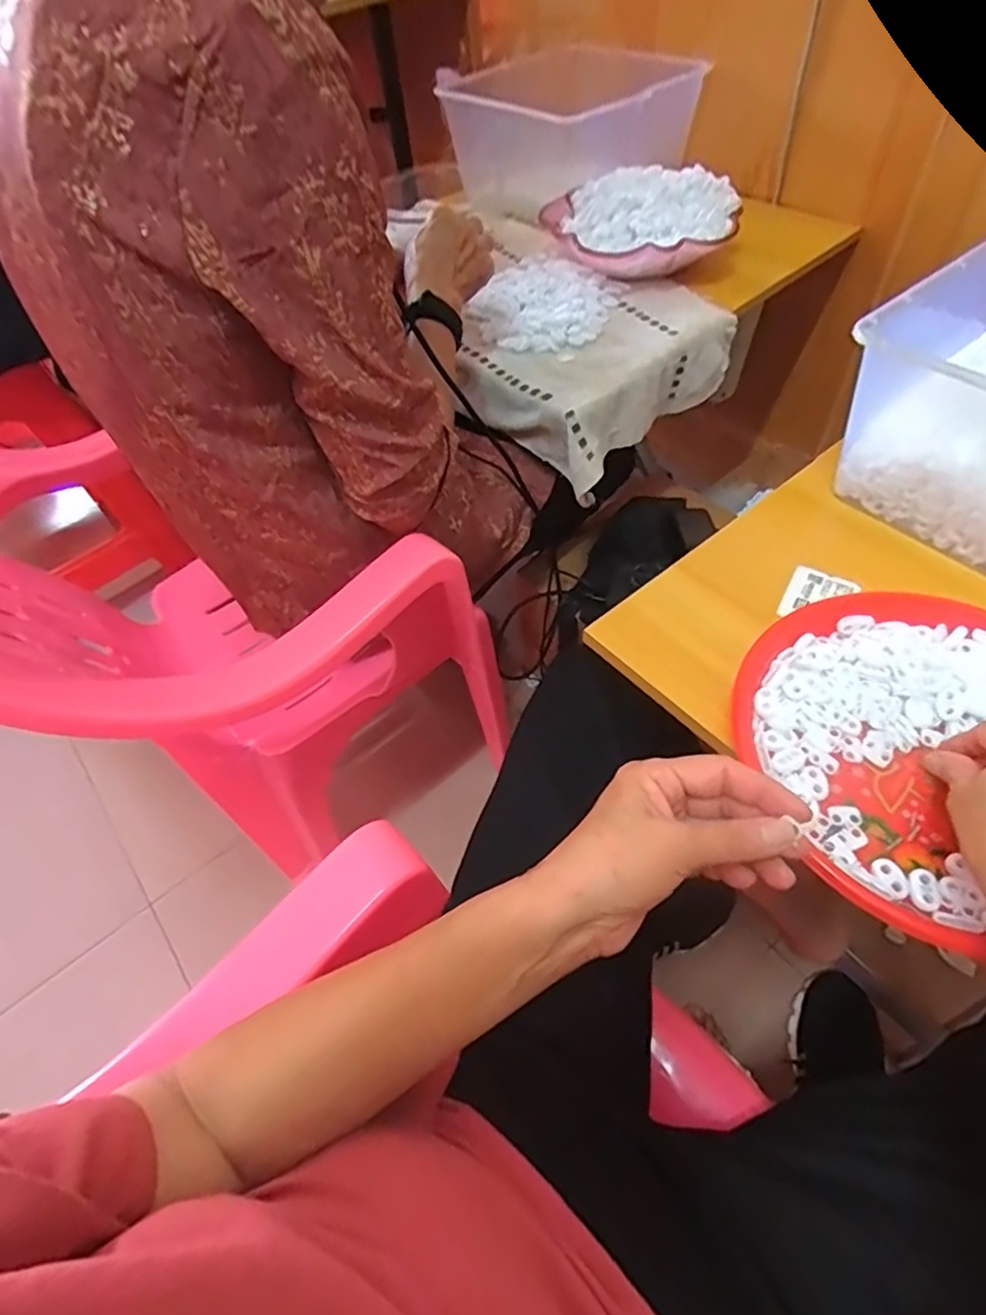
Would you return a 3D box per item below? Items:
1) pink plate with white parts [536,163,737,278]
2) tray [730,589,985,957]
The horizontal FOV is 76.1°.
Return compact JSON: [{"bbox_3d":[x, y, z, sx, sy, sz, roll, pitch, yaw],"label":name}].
[{"bbox_3d":[0.182,-0.558,0.792,0.238,0.045,0.183,1,69,14],"label":"pink plate with white parts"},{"bbox_3d":[0.277,0.053,0.395,0.216,0.025,0.227,-3,53,4],"label":"tray"}]

